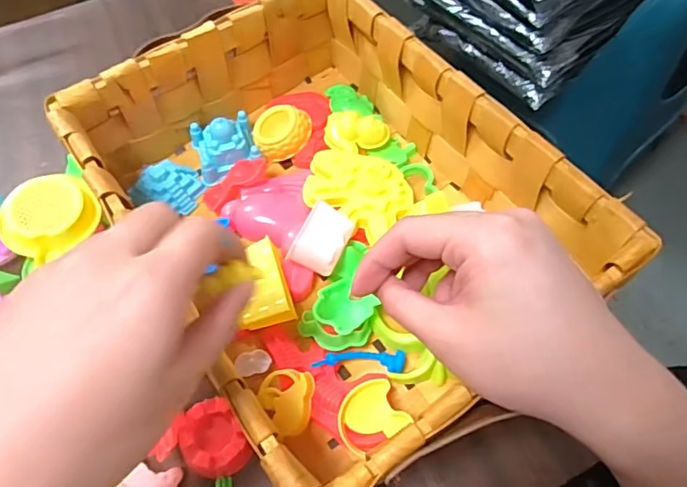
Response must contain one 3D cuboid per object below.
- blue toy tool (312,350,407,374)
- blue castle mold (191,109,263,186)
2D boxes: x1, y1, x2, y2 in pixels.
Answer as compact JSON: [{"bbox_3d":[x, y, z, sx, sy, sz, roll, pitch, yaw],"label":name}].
[{"bbox_3d":[0.011,0.076,0.342,0.057,0.011,0.014,0,58,3],"label":"blue toy tool"},{"bbox_3d":[-0.097,-0.084,0.429,0.048,0.038,0.048,-18,59,-9],"label":"blue castle mold"}]

